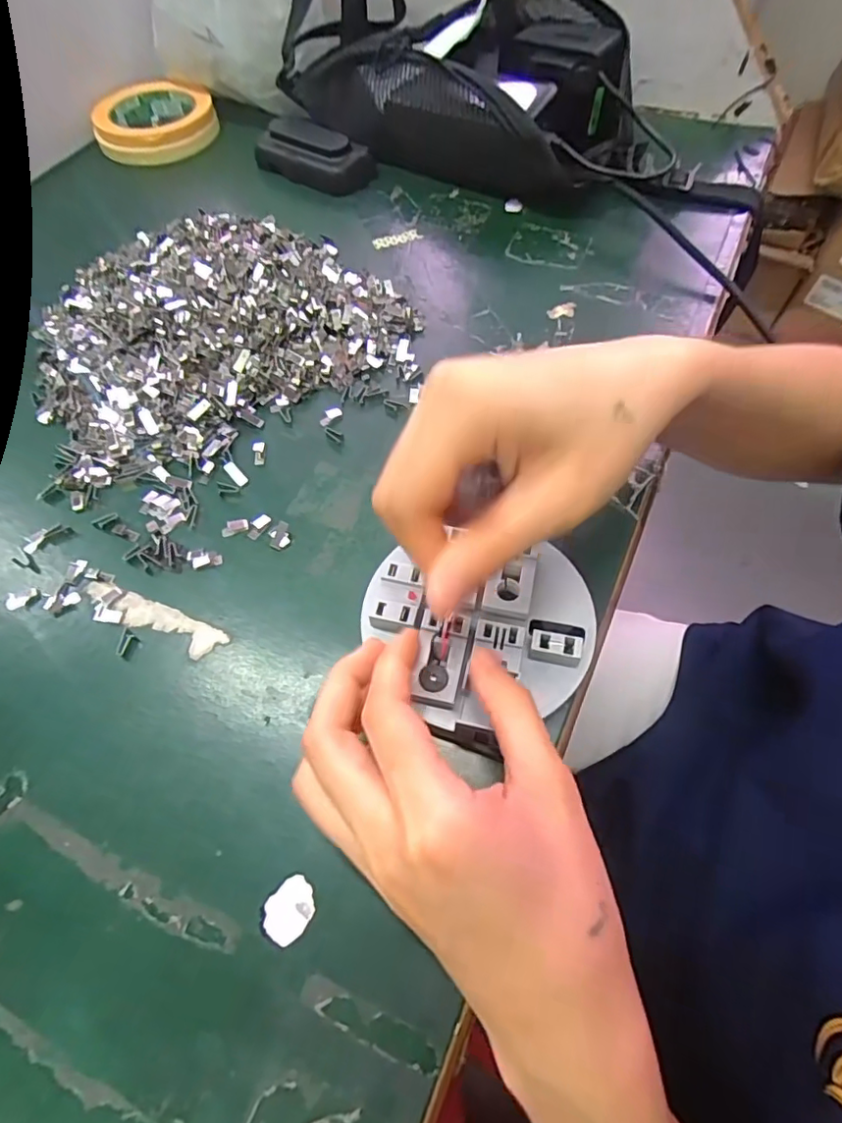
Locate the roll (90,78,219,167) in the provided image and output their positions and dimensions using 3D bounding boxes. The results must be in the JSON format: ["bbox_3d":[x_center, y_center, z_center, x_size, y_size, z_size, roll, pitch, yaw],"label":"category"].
[{"bbox_3d":[-0.250,-0.419,0.527,0.108,0.027,0.110,-1,60,2],"label":"roll"}]

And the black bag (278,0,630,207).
[{"bbox_3d":[0.022,-0.397,0.452,0.315,0.088,0.148,36,68,21],"label":"black bag"}]

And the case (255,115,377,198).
[{"bbox_3d":[-0.095,-0.341,0.463,0.109,0.027,0.039,22,64,14],"label":"case"}]

